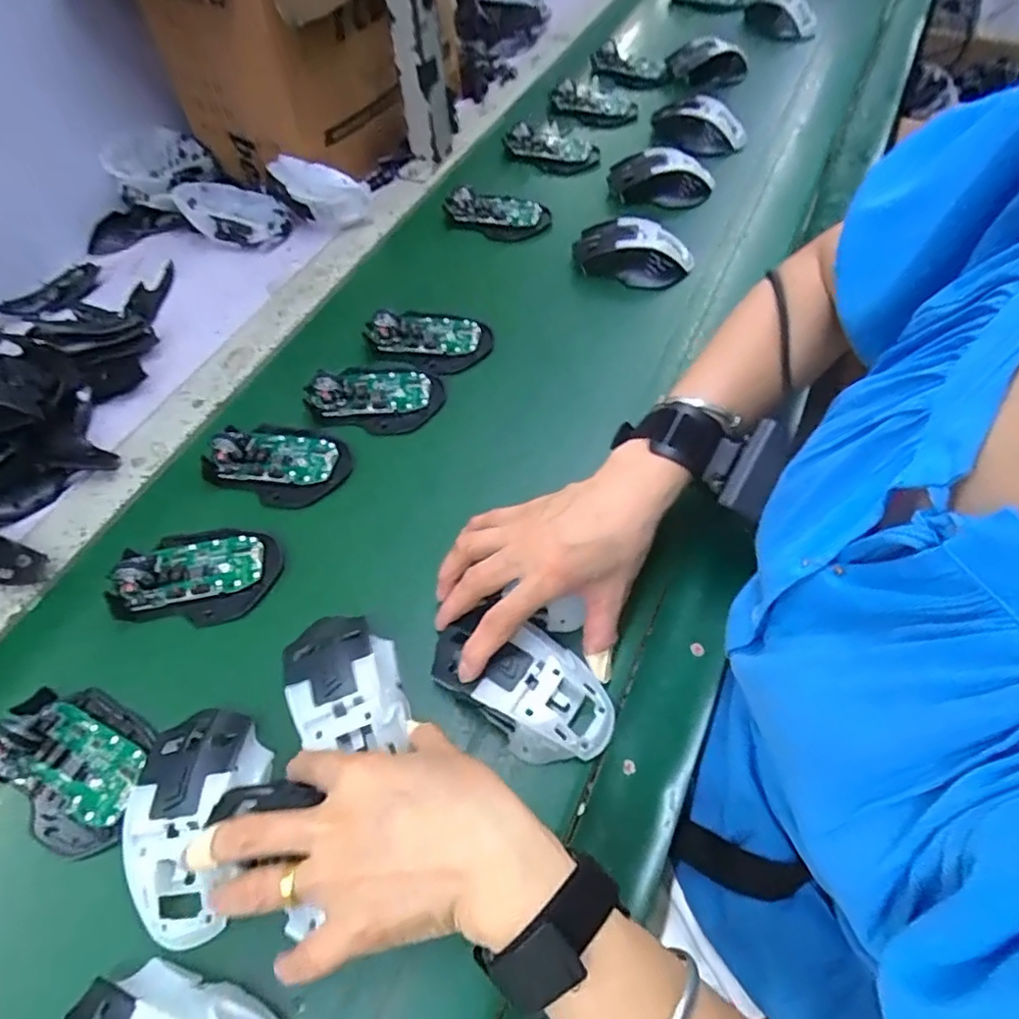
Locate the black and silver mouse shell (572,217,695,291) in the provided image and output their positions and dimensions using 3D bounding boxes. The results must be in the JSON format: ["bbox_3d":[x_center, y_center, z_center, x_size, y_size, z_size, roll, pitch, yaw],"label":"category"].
[{"bbox_3d":[0.120,-0.252,0.598,0.111,0.033,0.059,15,59,13],"label":"black and silver mouse shell"}]

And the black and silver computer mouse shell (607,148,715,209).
[{"bbox_3d":[0.166,-0.367,0.670,0.111,0.032,0.069,6,56,9],"label":"black and silver computer mouse shell"}]

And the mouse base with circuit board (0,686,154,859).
[{"bbox_3d":[-0.267,0.149,0.361,0.098,0.024,0.082,11,58,11],"label":"mouse base with circuit board"}]

